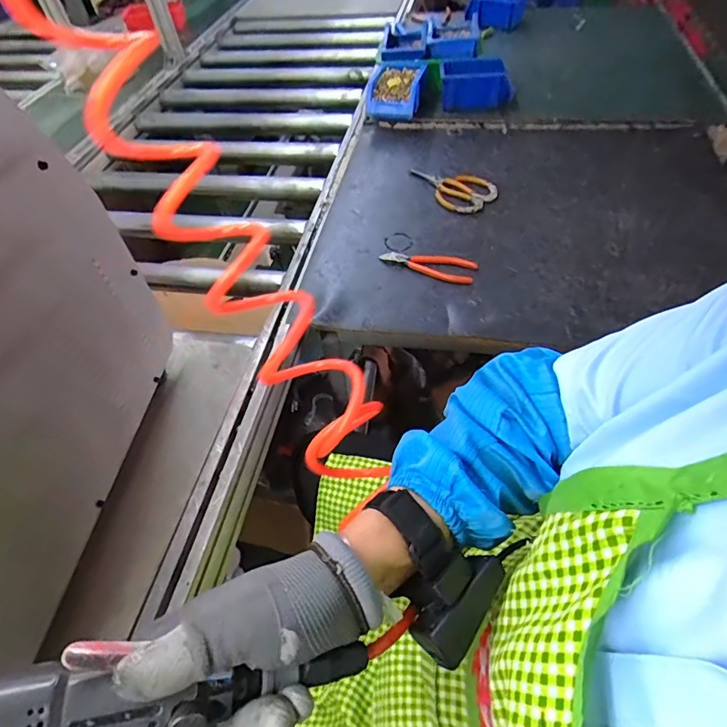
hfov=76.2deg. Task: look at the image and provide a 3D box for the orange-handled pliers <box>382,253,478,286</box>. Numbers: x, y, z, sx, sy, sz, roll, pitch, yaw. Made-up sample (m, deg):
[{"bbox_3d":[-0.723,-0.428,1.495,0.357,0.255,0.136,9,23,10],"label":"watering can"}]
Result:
[{"bbox_3d":[0.105,-0.163,0.746,0.151,0.011,0.057,16,55,17],"label":"orange-handled pliers"}]

